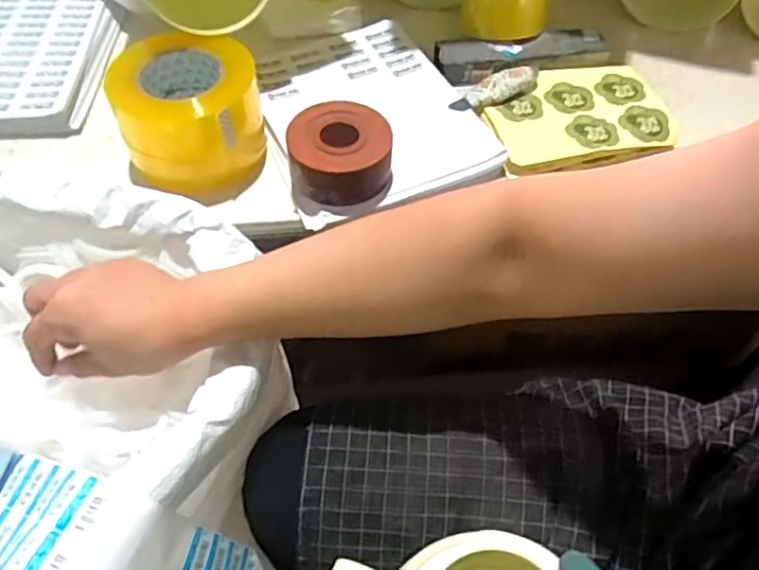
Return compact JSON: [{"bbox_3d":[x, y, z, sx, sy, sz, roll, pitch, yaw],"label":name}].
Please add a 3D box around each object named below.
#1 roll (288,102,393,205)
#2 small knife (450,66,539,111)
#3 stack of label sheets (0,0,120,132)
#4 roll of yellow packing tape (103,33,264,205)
[{"bbox_3d":[-0.036,-0.126,0.587,0.094,0.047,0.093,0,54,0],"label":"roll"},{"bbox_3d":[0.127,-0.212,0.670,0.099,0.021,0.038,-17,56,-12],"label":"small knife"},{"bbox_3d":[-0.442,-0.276,0.735,0.225,0.033,0.268,-2,54,-1],"label":"stack of label sheets"},{"bbox_3d":[-0.181,-0.170,0.610,0.123,0.121,0.131,15,55,11],"label":"roll of yellow packing tape"}]

